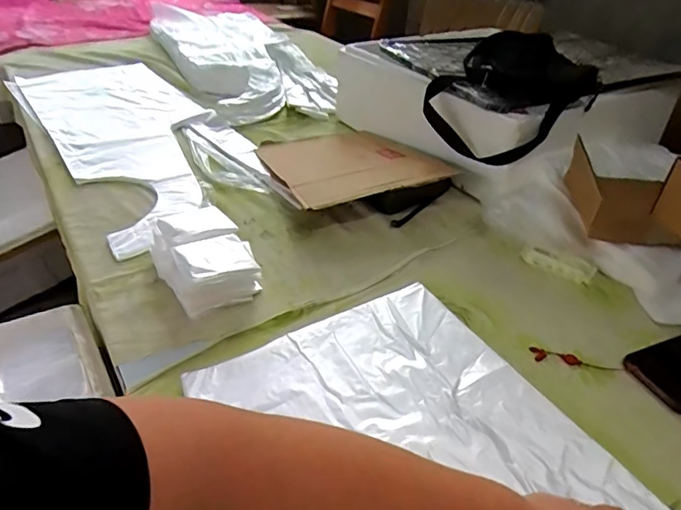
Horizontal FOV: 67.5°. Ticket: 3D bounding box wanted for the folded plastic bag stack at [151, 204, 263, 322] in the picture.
[{"bbox_3d":[-0.168,0.004,0.629,0.103,0.070,0.146,-23,43,-29],"label":"folded plastic bag stack"}]

